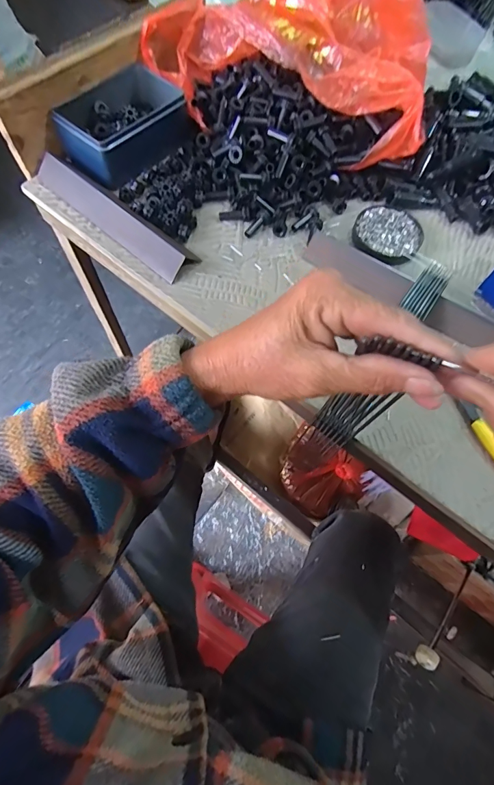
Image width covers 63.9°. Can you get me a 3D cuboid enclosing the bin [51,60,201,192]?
[{"bbox_3d":[-0.153,-0.353,0.519,0.106,0.046,0.170,35,68,12],"label":"bin"}]

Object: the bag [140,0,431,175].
[{"bbox_3d":[0.050,-0.415,0.491,0.367,0.120,0.179,9,65,1],"label":"bag"}]

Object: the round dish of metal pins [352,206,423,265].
[{"bbox_3d":[0.177,-0.199,0.496,0.081,0.010,0.082,1,65,-2],"label":"round dish of metal pins"}]

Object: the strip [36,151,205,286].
[{"bbox_3d":[-0.160,-0.220,0.474,0.243,0.021,0.047,40,69,14],"label":"strip"}]

